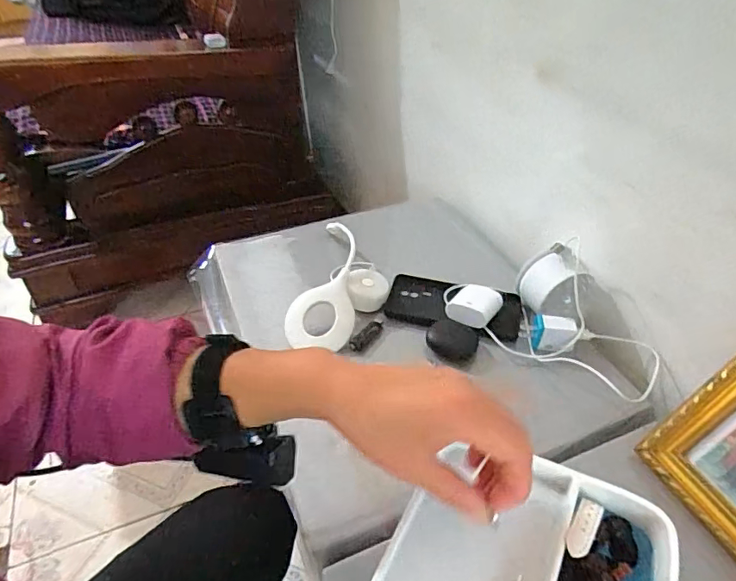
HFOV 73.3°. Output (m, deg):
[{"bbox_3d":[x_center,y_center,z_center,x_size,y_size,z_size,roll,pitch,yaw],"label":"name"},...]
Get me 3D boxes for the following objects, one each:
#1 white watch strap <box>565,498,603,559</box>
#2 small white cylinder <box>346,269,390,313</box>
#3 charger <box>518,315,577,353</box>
[{"bbox_3d":[0.138,0.148,0.314,0.016,0.006,0.050,28,33,28],"label":"white watch strap"},{"bbox_3d":[0.002,0.001,0.646,0.053,0.038,0.055,5,42,5],"label":"small white cylinder"},{"bbox_3d":[0.209,0.050,0.577,0.058,0.036,0.030,8,42,9],"label":"charger"}]

